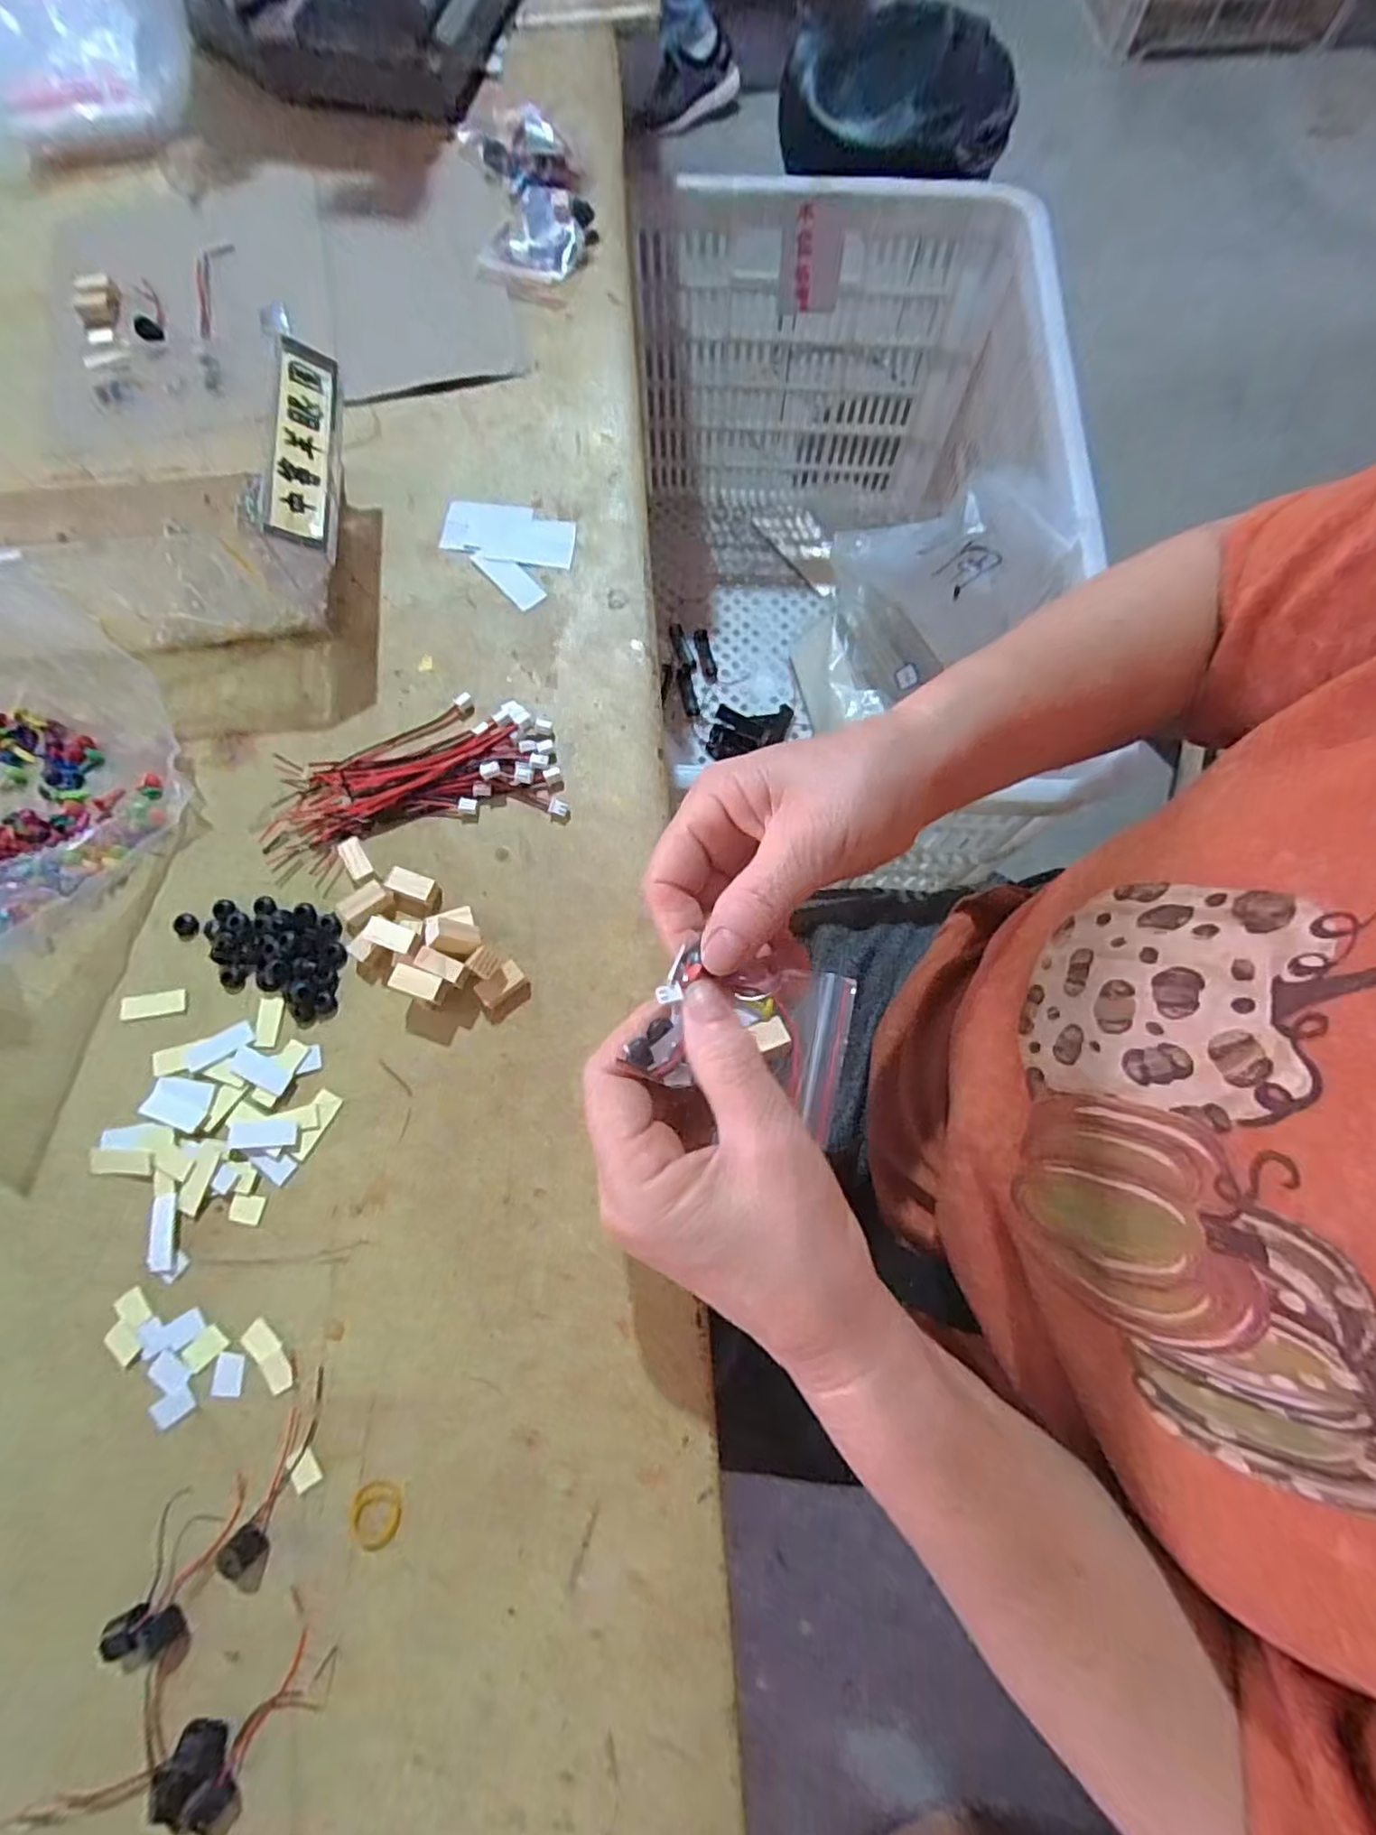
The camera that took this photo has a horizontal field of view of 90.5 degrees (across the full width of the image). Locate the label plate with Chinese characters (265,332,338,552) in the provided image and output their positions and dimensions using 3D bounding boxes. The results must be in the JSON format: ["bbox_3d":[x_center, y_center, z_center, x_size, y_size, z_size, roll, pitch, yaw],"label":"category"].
[{"bbox_3d":[-0.180,-0.221,0.318,0.025,0.004,0.115,3,72,-28],"label":"label plate with Chinese characters"}]

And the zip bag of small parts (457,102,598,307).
[{"bbox_3d":[-0.101,-0.460,0.434,0.073,0.017,0.169,-10,74,-2],"label":"zip bag of small parts"}]

